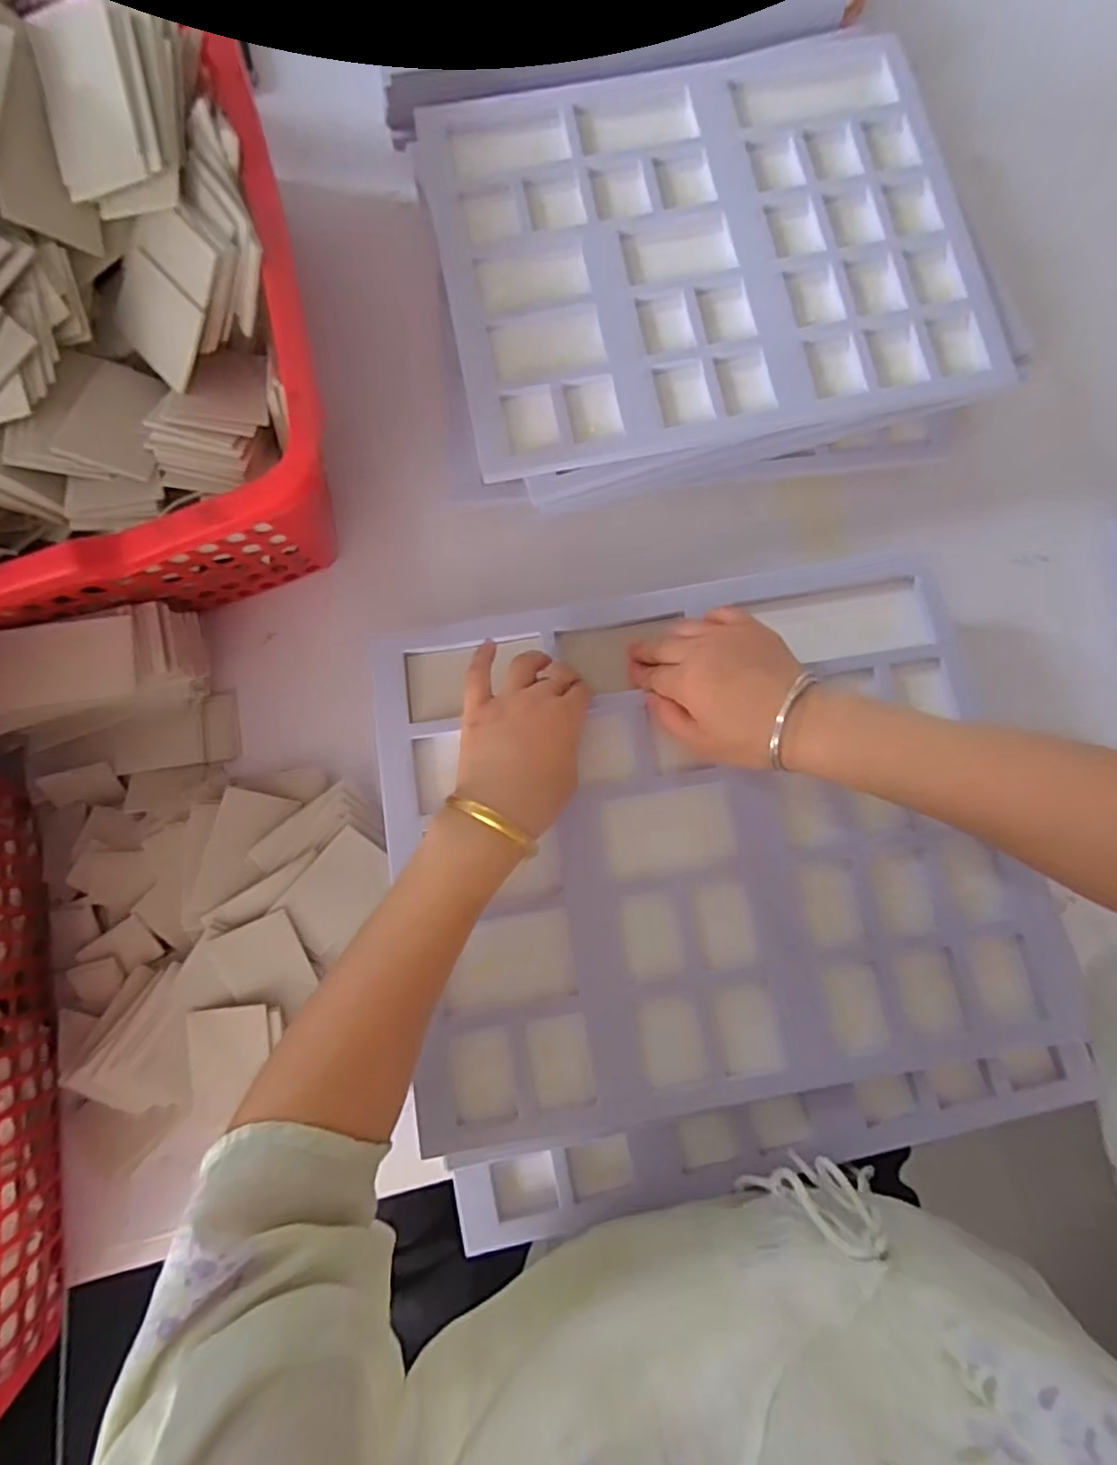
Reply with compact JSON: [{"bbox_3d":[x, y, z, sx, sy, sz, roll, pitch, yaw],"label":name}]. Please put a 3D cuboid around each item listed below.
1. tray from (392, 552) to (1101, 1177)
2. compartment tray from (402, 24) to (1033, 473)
[{"bbox_3d":[0.098,0.064,0.441,0.412,0.027,0.351,-9,80,-2],"label":"tray"},{"bbox_3d":[0.120,-0.406,0.528,0.426,0.018,0.356,-11,80,-2],"label":"compartment tray"}]

